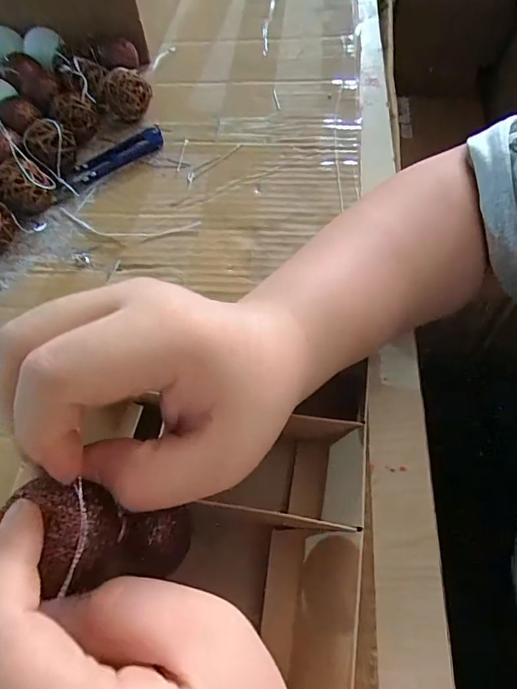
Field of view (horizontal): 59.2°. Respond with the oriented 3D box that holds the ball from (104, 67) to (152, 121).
[{"bbox_3d":[-0.113,-0.212,0.388,0.032,0.033,0.029,-39,67,-16],"label":"ball"}]

